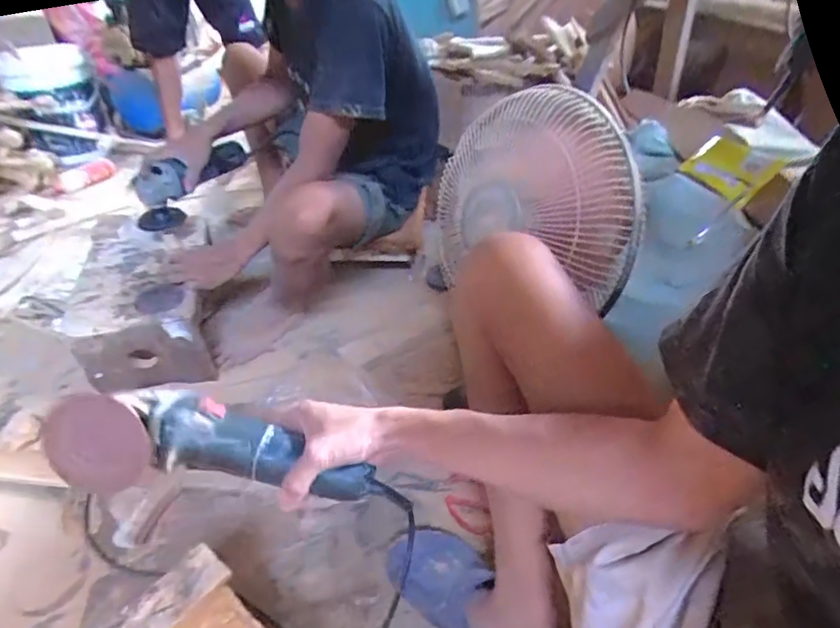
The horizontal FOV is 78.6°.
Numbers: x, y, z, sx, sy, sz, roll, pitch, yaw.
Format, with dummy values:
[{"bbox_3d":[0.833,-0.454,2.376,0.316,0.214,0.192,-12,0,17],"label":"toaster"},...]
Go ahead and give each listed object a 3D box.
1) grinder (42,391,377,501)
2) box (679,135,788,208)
[{"bbox_3d":[-0.195,0.130,0.507,0.294,0.075,0.076,12,40,-11],"label":"grinder"},{"bbox_3d":[0.513,-0.246,0.852,0.108,0.024,0.124,-41,54,-7],"label":"box"}]

